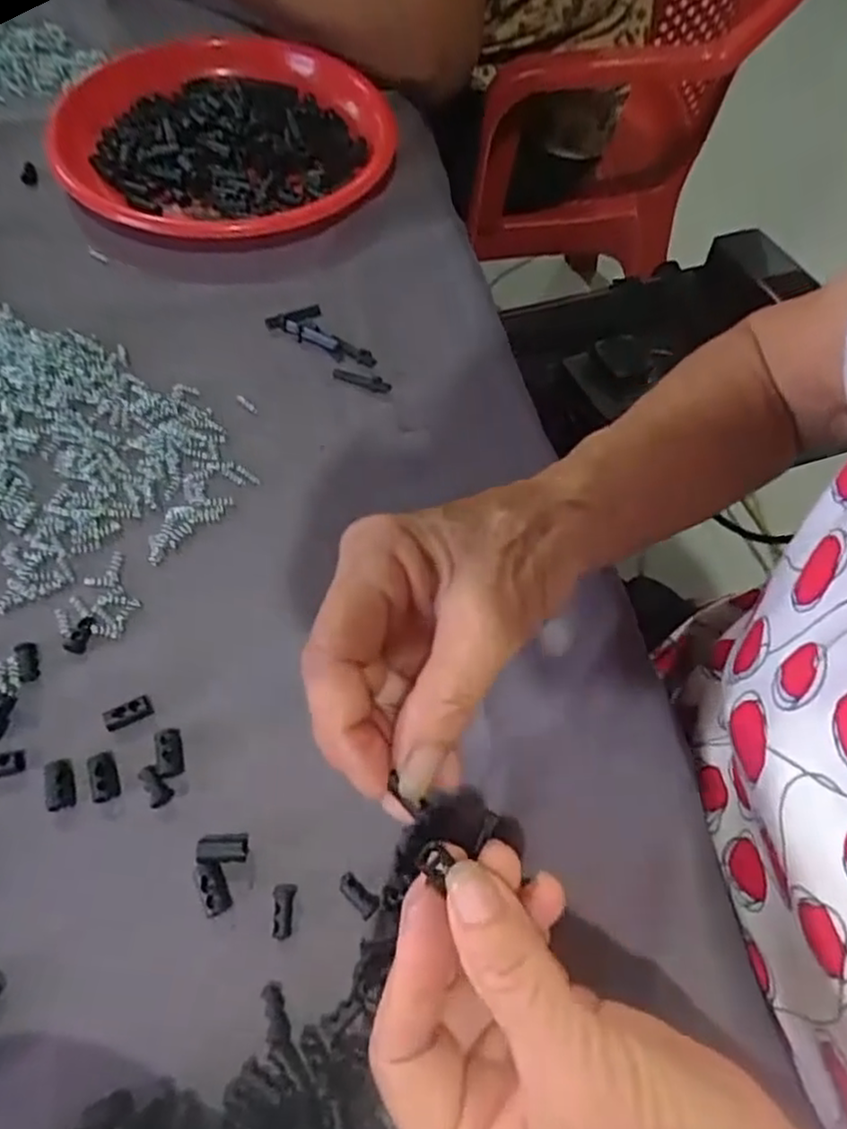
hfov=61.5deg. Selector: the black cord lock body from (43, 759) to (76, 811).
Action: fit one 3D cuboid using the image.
[{"bbox_3d":[-0.147,0.088,0.288,0.012,0.005,0.021,-15,62,-13],"label":"black cord lock body"}]

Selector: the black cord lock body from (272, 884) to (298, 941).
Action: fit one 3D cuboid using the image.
[{"bbox_3d":[-0.053,0.130,0.269,0.008,0.007,0.019,2,60,-3],"label":"black cord lock body"}]

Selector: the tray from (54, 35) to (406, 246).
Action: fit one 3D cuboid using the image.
[{"bbox_3d":[-0.137,-0.296,0.493,0.233,0.040,0.212,-2,60,-6],"label":"tray"}]

